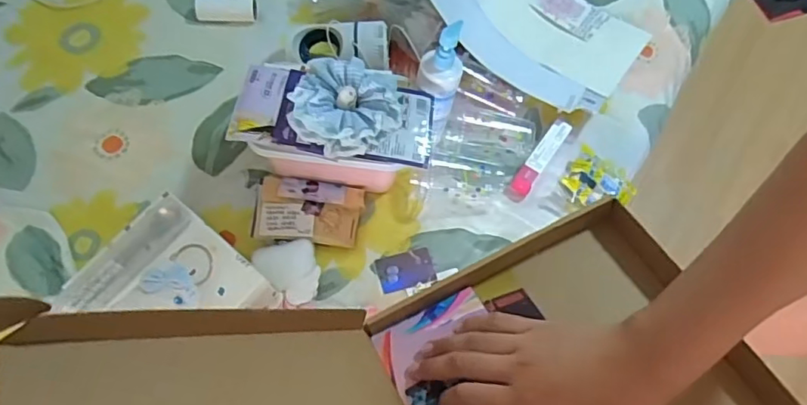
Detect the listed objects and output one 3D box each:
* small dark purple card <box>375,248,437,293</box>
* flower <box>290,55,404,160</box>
[{"bbox_3d":[0.004,0.104,0.857,0.086,0.005,0.056,-13,70,-12],"label":"small dark purple card"},{"bbox_3d":[-0.078,-0.133,0.742,0.149,0.047,0.135,-9,69,-8],"label":"flower"}]

